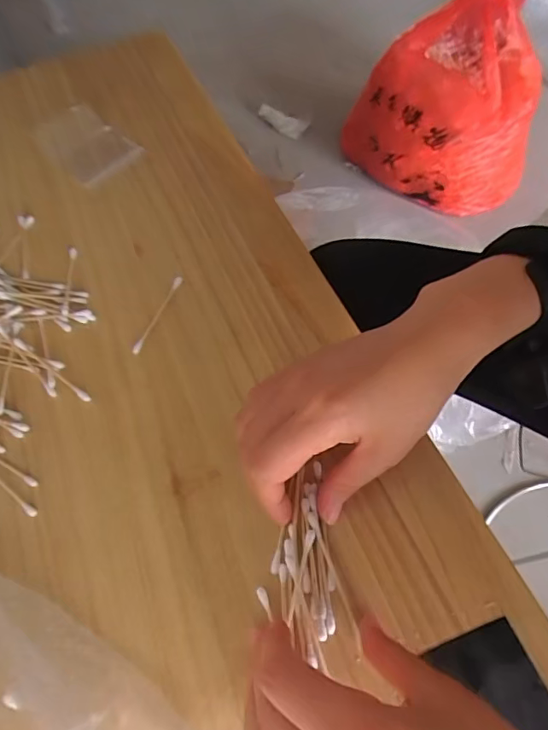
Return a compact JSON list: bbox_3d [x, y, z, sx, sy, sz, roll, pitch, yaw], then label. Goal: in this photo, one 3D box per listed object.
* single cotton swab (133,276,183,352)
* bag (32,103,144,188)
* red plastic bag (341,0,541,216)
[{"bbox_3d":[-0.087,-0.038,0.356,0.006,0.004,0.072,19,63,13],"label":"single cotton swab"},{"bbox_3d":[-0.183,-0.217,0.461,0.070,0.017,0.101,-40,66,-19],"label":"bag"},{"bbox_3d":[0.363,-0.551,1.010,0.347,0.322,0.313,-15,61,-4],"label":"red plastic bag"}]

